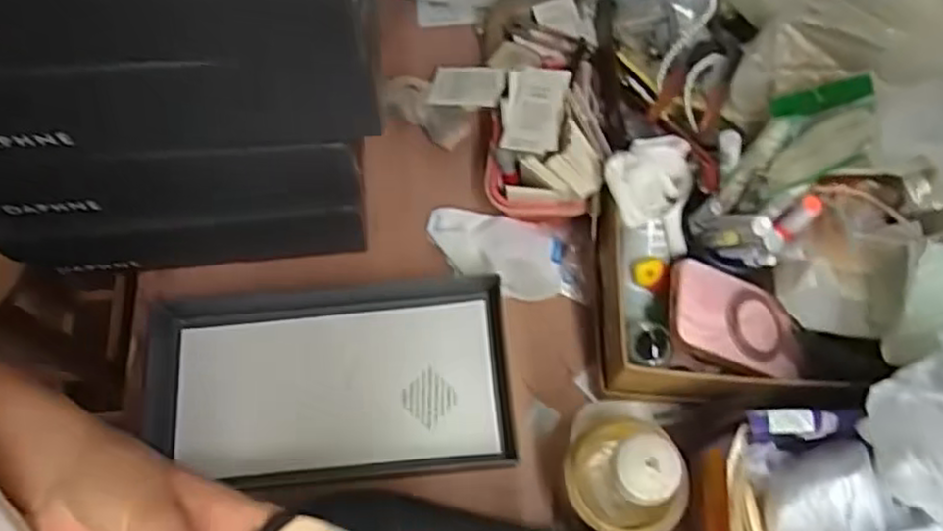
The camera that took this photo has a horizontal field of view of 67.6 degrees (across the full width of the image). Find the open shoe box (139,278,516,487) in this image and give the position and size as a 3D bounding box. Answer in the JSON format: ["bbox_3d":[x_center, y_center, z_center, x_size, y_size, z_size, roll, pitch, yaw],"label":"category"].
[{"bbox_3d":[-0.129,0.104,0.619,0.320,0.035,0.163,-4,68,0],"label":"open shoe box"}]

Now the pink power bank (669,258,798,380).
[{"bbox_3d":[0.205,0.043,0.547,0.114,0.017,0.079,18,61,-16],"label":"pink power bank"}]

